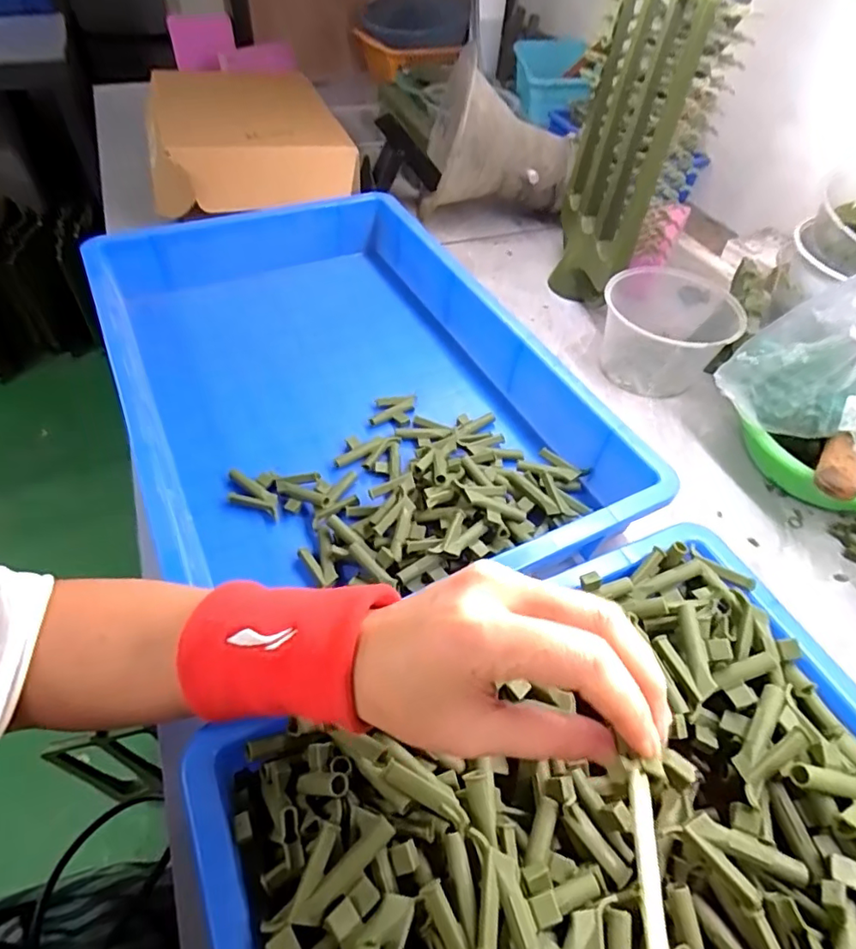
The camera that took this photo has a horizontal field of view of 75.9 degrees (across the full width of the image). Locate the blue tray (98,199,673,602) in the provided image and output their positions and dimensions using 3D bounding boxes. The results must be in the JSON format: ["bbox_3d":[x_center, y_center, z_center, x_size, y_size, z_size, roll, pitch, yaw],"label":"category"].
[{"bbox_3d":[-0.084,-0.093,0.554,0.361,0.100,0.549,-19,54,-18],"label":"blue tray"}]

